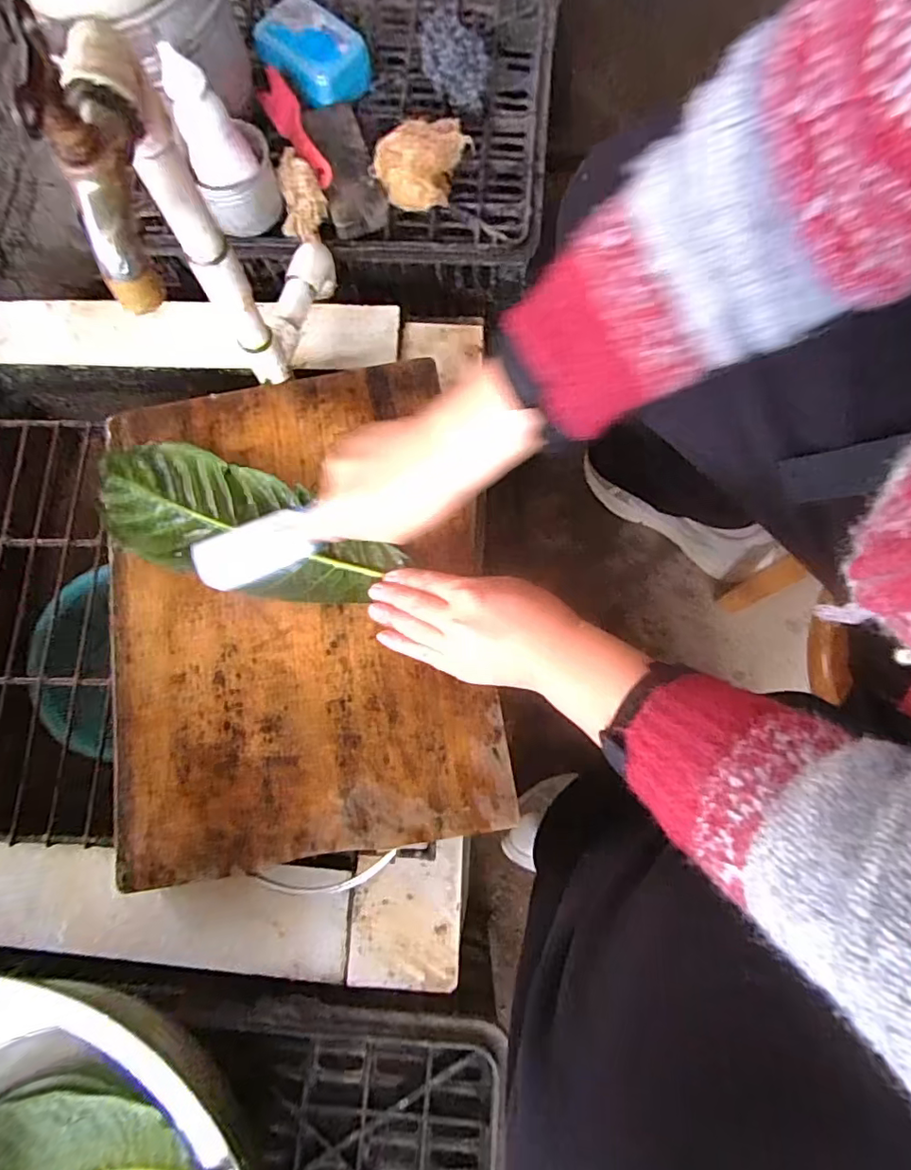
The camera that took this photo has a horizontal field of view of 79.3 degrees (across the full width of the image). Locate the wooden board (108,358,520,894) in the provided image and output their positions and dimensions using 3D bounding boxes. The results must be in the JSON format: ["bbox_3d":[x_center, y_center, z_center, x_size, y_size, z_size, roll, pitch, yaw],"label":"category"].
[{"bbox_3d":[-0.130,0.012,0.456,0.295,0.037,0.393,-9,78,-3],"label":"wooden board"}]

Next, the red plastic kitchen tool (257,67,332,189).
[{"bbox_3d":[-0.157,-0.454,0.551,0.029,0.026,0.157,-29,80,-7],"label":"red plastic kitchen tool"}]

